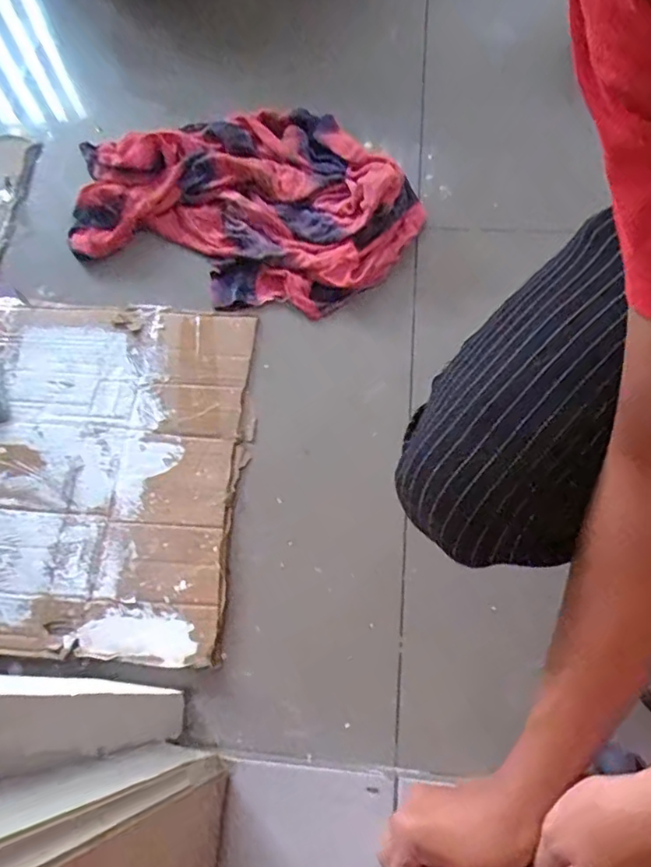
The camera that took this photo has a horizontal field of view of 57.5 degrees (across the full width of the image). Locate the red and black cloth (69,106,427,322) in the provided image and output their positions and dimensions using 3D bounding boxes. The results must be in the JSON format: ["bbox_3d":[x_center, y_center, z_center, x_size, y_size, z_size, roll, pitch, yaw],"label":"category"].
[{"bbox_3d":[-0.104,-0.298,0.739,0.435,0.059,0.291,8,67,3],"label":"red and black cloth"}]

